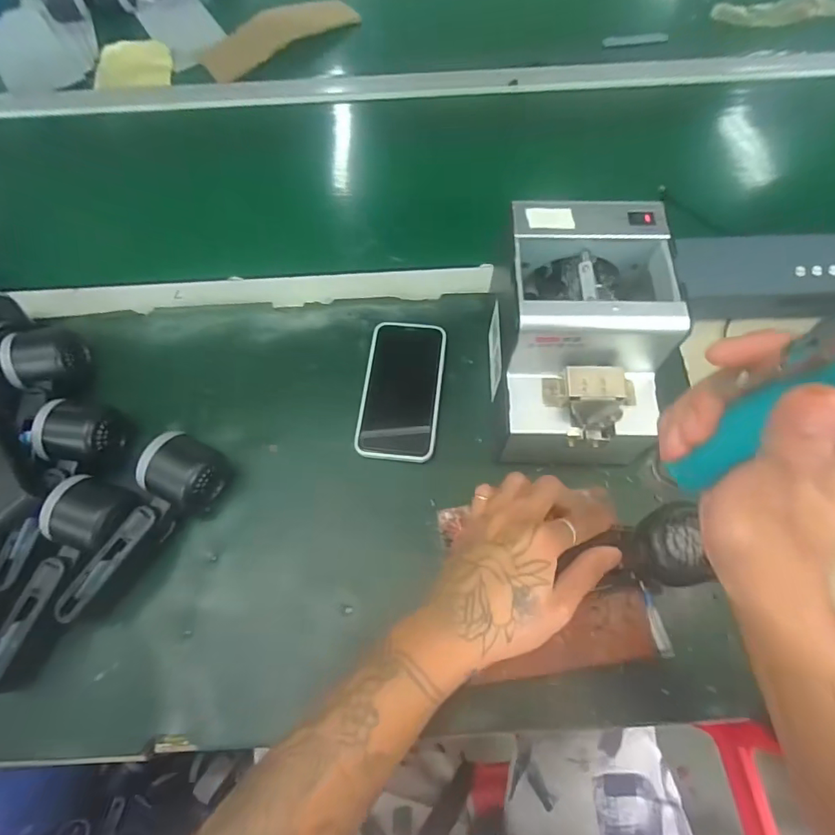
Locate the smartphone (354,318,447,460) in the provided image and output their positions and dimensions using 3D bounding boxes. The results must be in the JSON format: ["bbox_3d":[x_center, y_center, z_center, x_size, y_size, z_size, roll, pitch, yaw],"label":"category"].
[{"bbox_3d":[-0.015,-0.030,0.487,0.074,0.009,0.146,6,66,4],"label":"smartphone"}]

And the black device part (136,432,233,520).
[{"bbox_3d":[-0.200,0.048,0.434,0.057,0.053,0.059,28,71,9],"label":"black device part"}]

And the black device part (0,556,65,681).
[{"bbox_3d":[-0.300,0.154,0.375,0.018,0.012,0.099,20,68,10],"label":"black device part"}]

